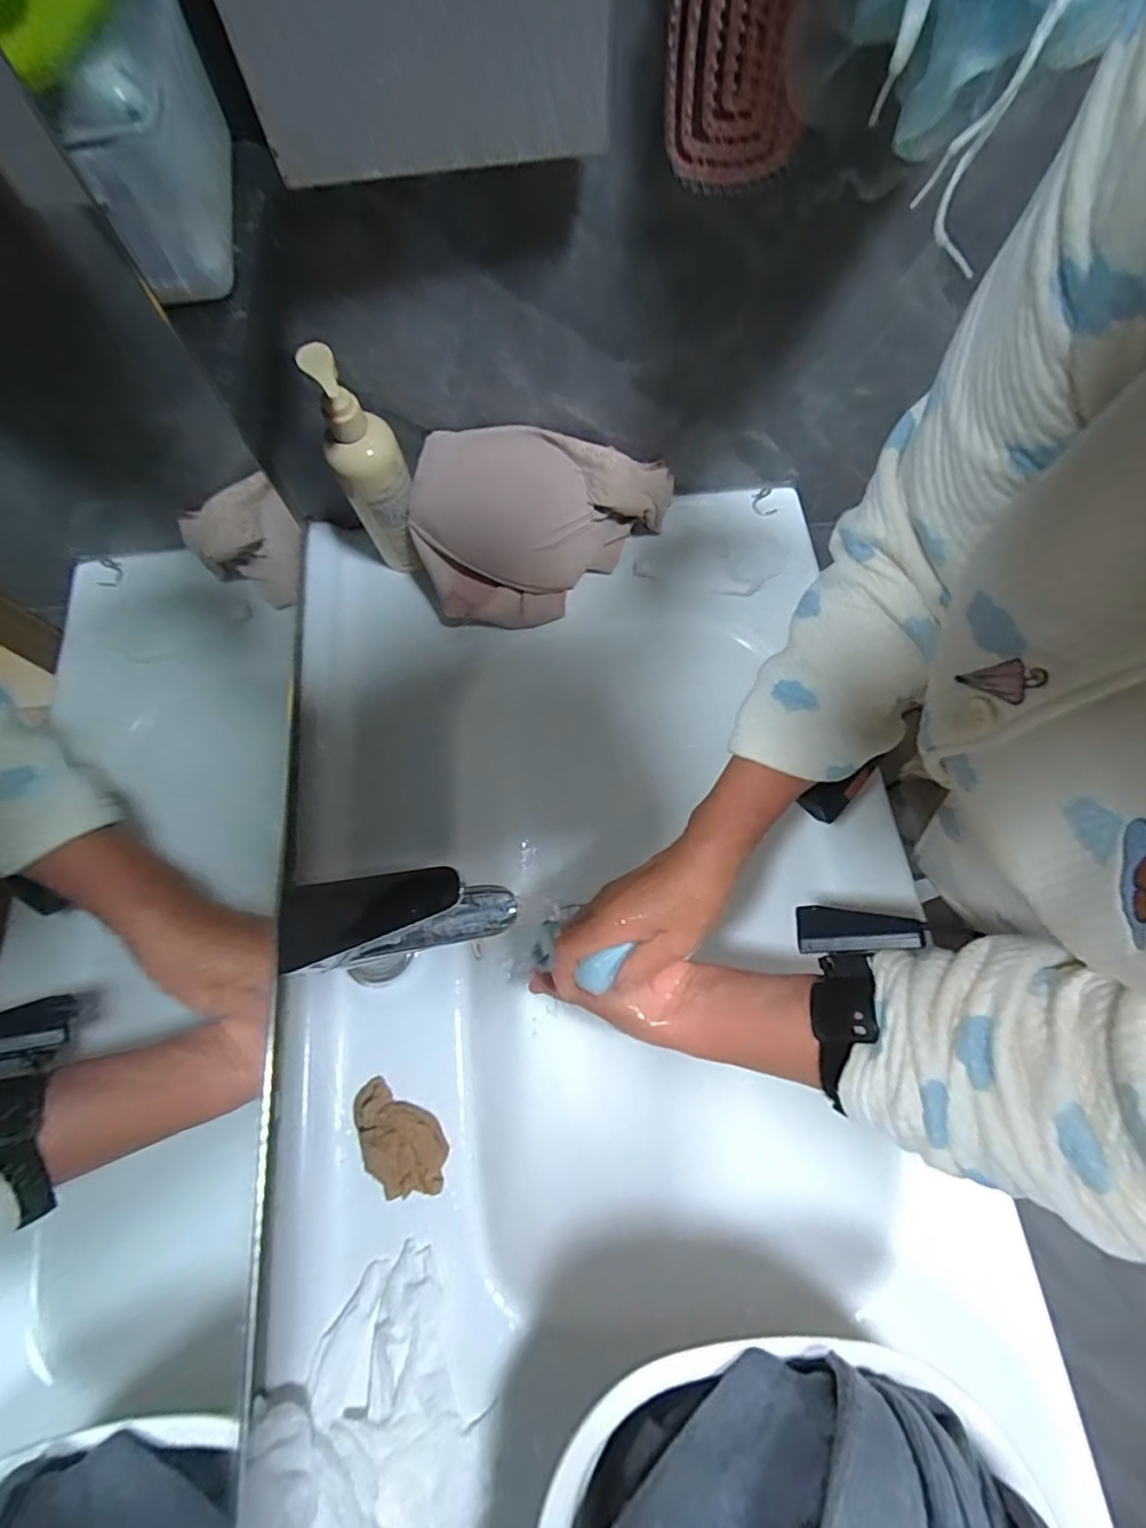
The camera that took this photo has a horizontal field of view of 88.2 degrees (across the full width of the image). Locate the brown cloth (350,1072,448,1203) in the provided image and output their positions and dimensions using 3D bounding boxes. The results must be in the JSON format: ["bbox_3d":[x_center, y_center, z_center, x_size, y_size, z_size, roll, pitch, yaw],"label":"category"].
[{"bbox_3d":[-0.115,0.246,0.389,0.042,0.029,0.078,-38,74,-12],"label":"brown cloth"}]

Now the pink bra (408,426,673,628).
[{"bbox_3d":[-0.020,-0.211,0.516,0.227,0.098,0.131,-8,70,-2],"label":"pink bra"}]

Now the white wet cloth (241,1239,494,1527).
[{"bbox_3d":[-0.119,0.411,0.328,0.115,0.029,0.211,8,61,-28],"label":"white wet cloth"}]

